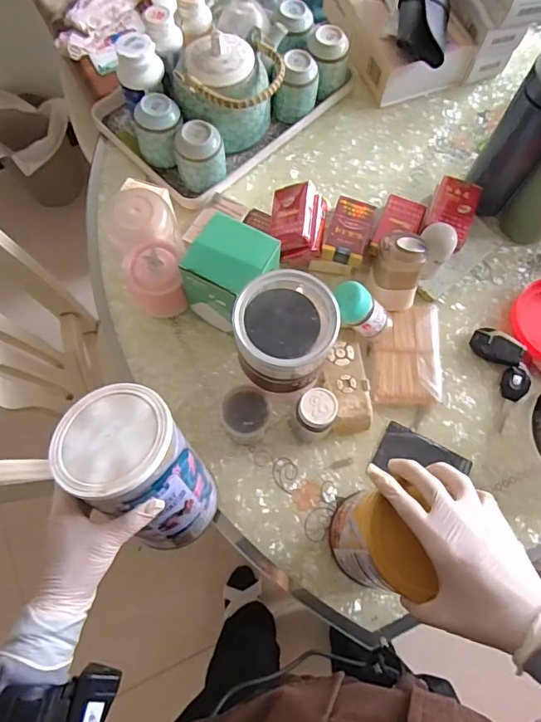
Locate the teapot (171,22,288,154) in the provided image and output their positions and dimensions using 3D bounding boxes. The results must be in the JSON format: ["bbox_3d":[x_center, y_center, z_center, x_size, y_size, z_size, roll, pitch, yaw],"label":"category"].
[{"bbox_3d":[-0.056,-0.379,0.659,0.143,0.116,0.158,7,72,1],"label":"teapot"}]

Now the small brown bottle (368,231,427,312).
[{"bbox_3d":[0.156,-0.107,0.577,0.066,0.079,0.069,16,72,4],"label":"small brown bottle"}]

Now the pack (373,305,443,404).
[{"bbox_3d":[0.173,-0.009,0.596,0.086,0.019,0.129,3,72,0],"label":"pack"}]

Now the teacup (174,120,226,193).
[{"bbox_3d":[-0.092,-0.271,0.637,0.067,0.079,0.057,-12,73,-5],"label":"teacup"}]

